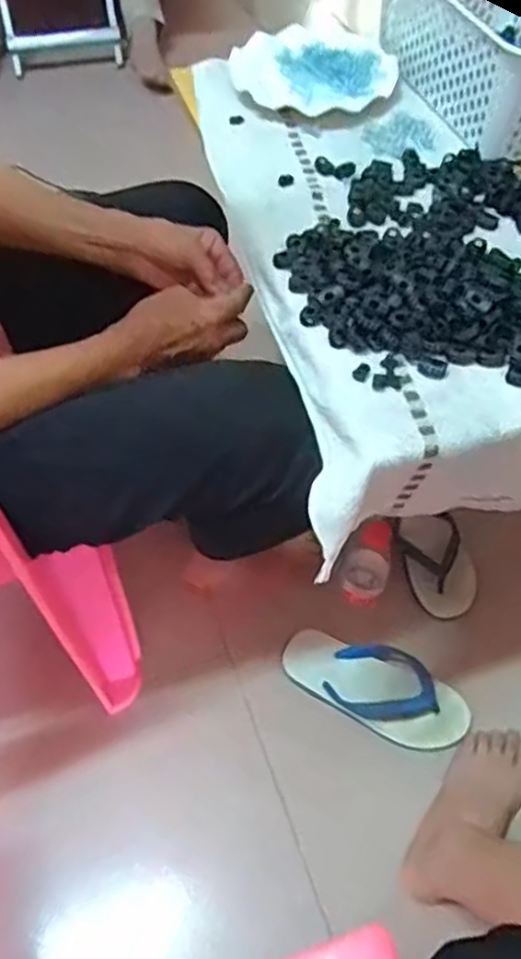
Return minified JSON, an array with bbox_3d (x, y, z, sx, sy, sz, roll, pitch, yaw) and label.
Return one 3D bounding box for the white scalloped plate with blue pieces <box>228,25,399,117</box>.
[{"bbox_3d":[0.057,-0.456,0.784,0.177,0.032,0.172,-2,54,2],"label":"white scalloped plate with blue pieces"}]

